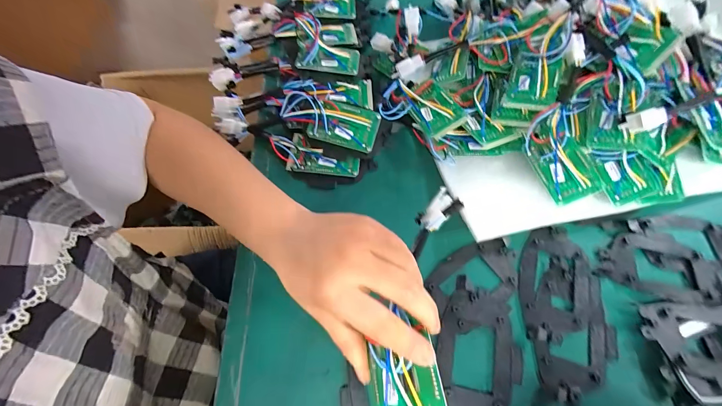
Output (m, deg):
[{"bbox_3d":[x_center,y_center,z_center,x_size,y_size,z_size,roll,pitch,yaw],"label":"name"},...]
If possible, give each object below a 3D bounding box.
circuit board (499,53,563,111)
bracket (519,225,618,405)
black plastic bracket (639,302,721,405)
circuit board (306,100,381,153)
[{"bbox_3d":[0.187,-0.131,0.341,0.049,0.013,0.060,18,83,21],"label":"circuit board"},{"bbox_3d":[0.190,0.096,0.292,0.077,0.010,0.153,4,62,1],"label":"bracket"},{"bbox_3d":[0.296,0.125,0.267,0.088,0.017,0.080,0,62,-1],"label":"black plastic bracket"},{"bbox_3d":[-0.019,-0.091,0.360,0.074,0.009,0.051,16,78,3],"label":"circuit board"}]

